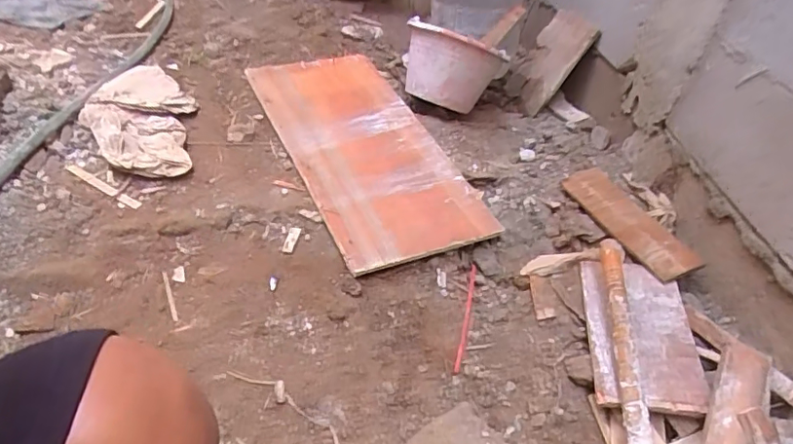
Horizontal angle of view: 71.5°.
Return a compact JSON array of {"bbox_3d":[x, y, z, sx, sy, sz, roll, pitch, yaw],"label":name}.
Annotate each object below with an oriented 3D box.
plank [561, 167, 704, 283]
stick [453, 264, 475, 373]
[{"bbox_3d":[0.458,-0.008,1.109,0.115,0.016,0.327,-15,46,-21],"label":"plank"},{"bbox_3d":[0.119,0.157,0.939,0.011,0.013,0.234,14,41,4],"label":"stick"}]

